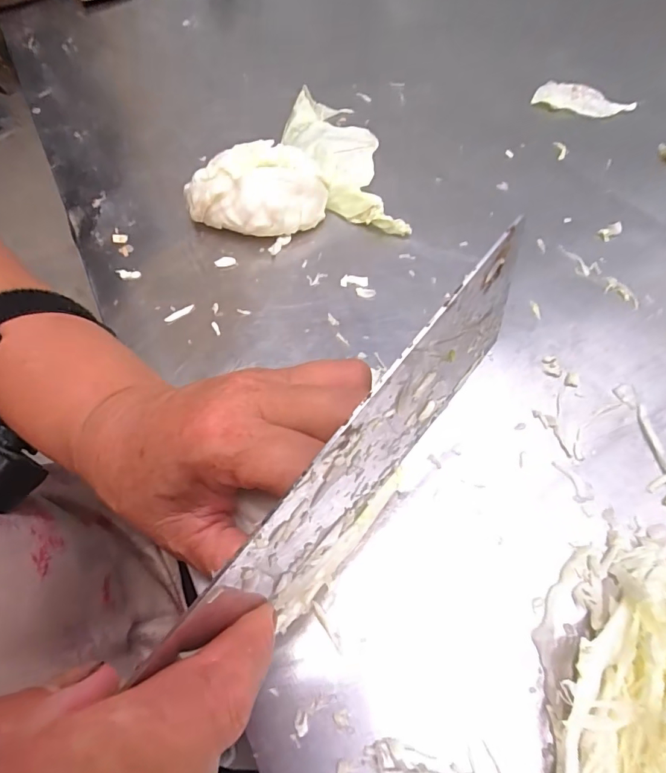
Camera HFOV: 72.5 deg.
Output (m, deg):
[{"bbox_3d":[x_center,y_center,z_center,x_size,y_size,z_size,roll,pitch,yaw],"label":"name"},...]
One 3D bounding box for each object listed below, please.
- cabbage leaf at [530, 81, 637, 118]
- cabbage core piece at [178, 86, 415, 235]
[{"bbox_3d":[0.214,-0.244,0.389,0.079,0.007,0.035,24,62,14],"label":"cabbage leaf"},{"bbox_3d":[-0.039,-0.162,0.324,0.141,0.045,0.157,-15,60,-8],"label":"cabbage core piece"}]

